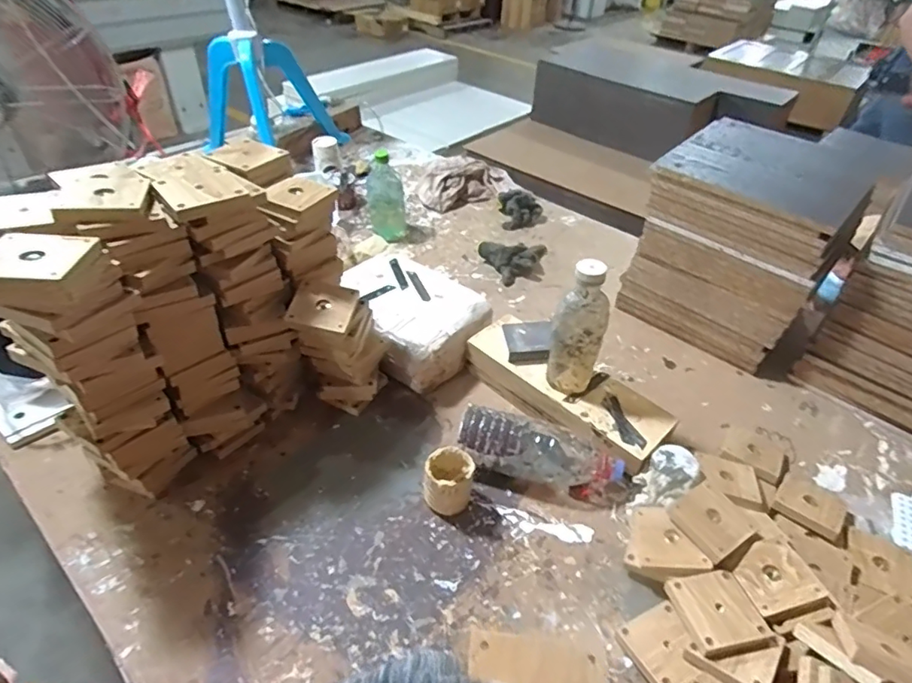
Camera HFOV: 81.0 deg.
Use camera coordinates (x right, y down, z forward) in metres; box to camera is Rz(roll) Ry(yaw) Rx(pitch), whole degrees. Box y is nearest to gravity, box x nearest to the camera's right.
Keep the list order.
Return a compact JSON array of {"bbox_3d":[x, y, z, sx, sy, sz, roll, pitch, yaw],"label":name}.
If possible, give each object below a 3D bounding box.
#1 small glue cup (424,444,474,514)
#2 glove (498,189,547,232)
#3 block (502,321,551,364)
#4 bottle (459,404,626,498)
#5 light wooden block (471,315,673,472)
[{"bbox_3d":[-0.010,0.193,0.731,0.068,0.078,0.075,2,42,-2],"label":"small glue cup"},{"bbox_3d":[0.165,-0.325,1.310,0.109,0.062,0.077,-8,43,-12],"label":"glove"},{"bbox_3d":[0.118,0.000,0.881,0.082,0.025,0.074,3,42,-1],"label":"block"},{"bbox_3d":[0.120,0.162,0.771,0.231,0.084,0.079,10,42,7],"label":"bottle"},{"bbox_3d":[0.172,0.082,0.869,0.120,0.079,0.337,-31,52,-32],"label":"light wooden block"}]

